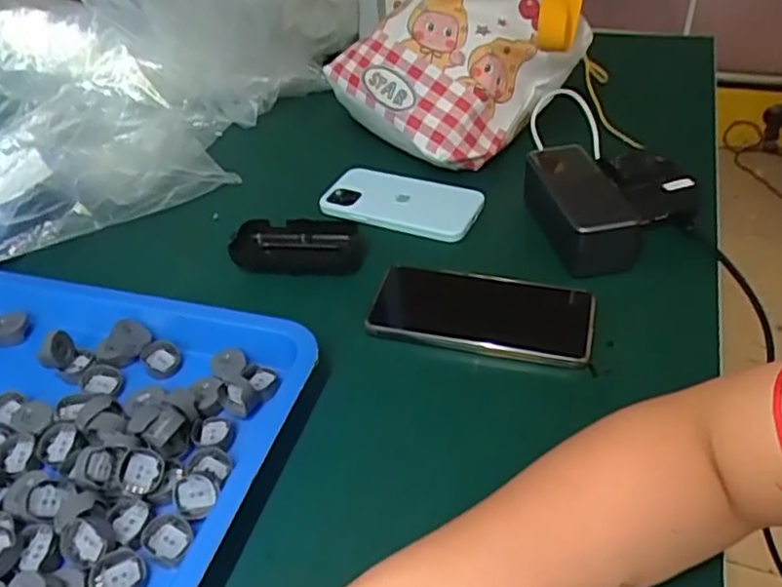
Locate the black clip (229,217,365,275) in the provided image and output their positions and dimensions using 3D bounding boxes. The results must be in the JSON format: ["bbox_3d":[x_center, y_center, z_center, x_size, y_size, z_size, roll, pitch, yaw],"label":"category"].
[{"bbox_3d":[-0.081,-0.041,0.580,0.111,0.028,0.052,2,41,5],"label":"black clip"}]

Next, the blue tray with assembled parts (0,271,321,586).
[{"bbox_3d":[-0.249,0.091,0.422,0.329,0.029,0.253,10,43,14],"label":"blue tray with assembled parts"}]

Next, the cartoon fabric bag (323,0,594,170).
[{"bbox_3d":[0.080,-0.253,0.686,0.222,0.172,0.193,-28,46,-25],"label":"cartoon fabric bag"}]

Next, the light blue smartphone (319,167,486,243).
[{"bbox_3d":[0.010,-0.087,0.625,0.145,0.018,0.073,15,44,20],"label":"light blue smartphone"}]

